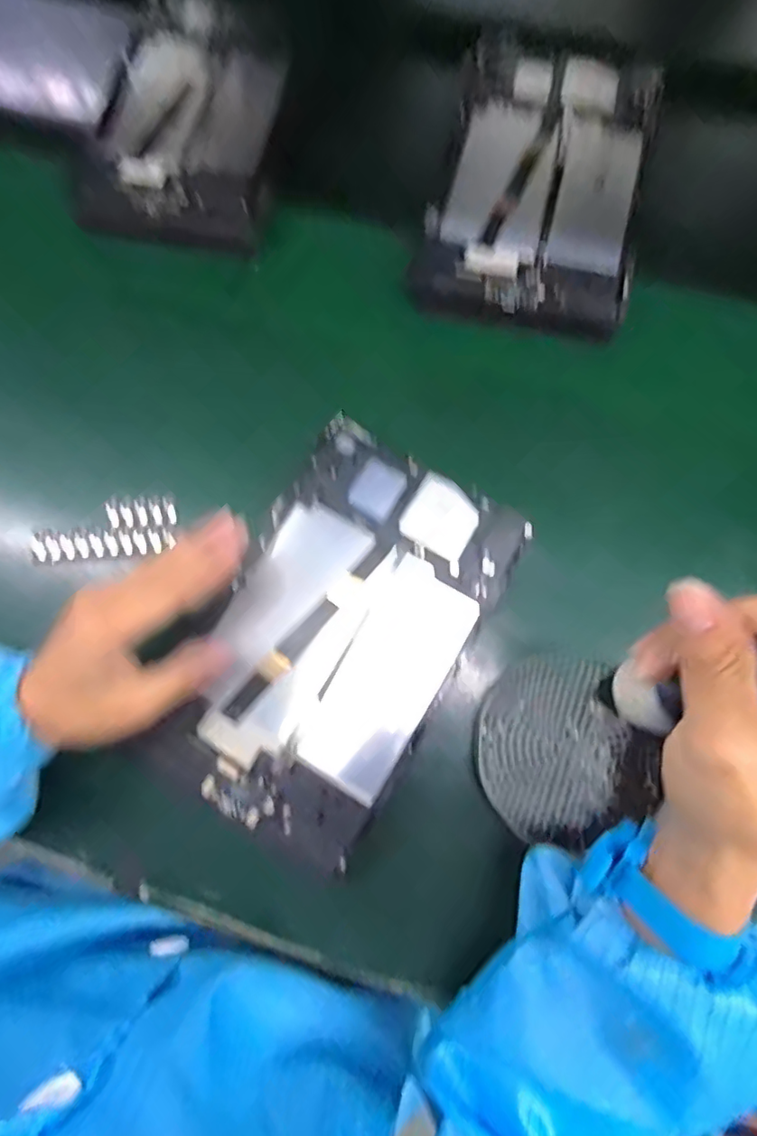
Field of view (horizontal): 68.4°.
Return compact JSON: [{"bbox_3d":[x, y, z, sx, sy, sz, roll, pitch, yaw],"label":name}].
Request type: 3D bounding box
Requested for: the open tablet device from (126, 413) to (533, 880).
[{"bbox_3d":[-0.026,0.038,0.342,0.152,0.014,0.234,32,78,9],"label":"open tablet device"}]

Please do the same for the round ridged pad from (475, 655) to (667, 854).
[{"bbox_3d":[0.110,0.109,0.338,0.099,0.007,0.103,0,75,1],"label":"round ridged pad"}]

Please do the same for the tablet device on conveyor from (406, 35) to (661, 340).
[{"bbox_3d":[0.124,-0.289,0.424,0.150,0.031,0.227,16,76,5],"label":"tablet device on conveyor"}]

